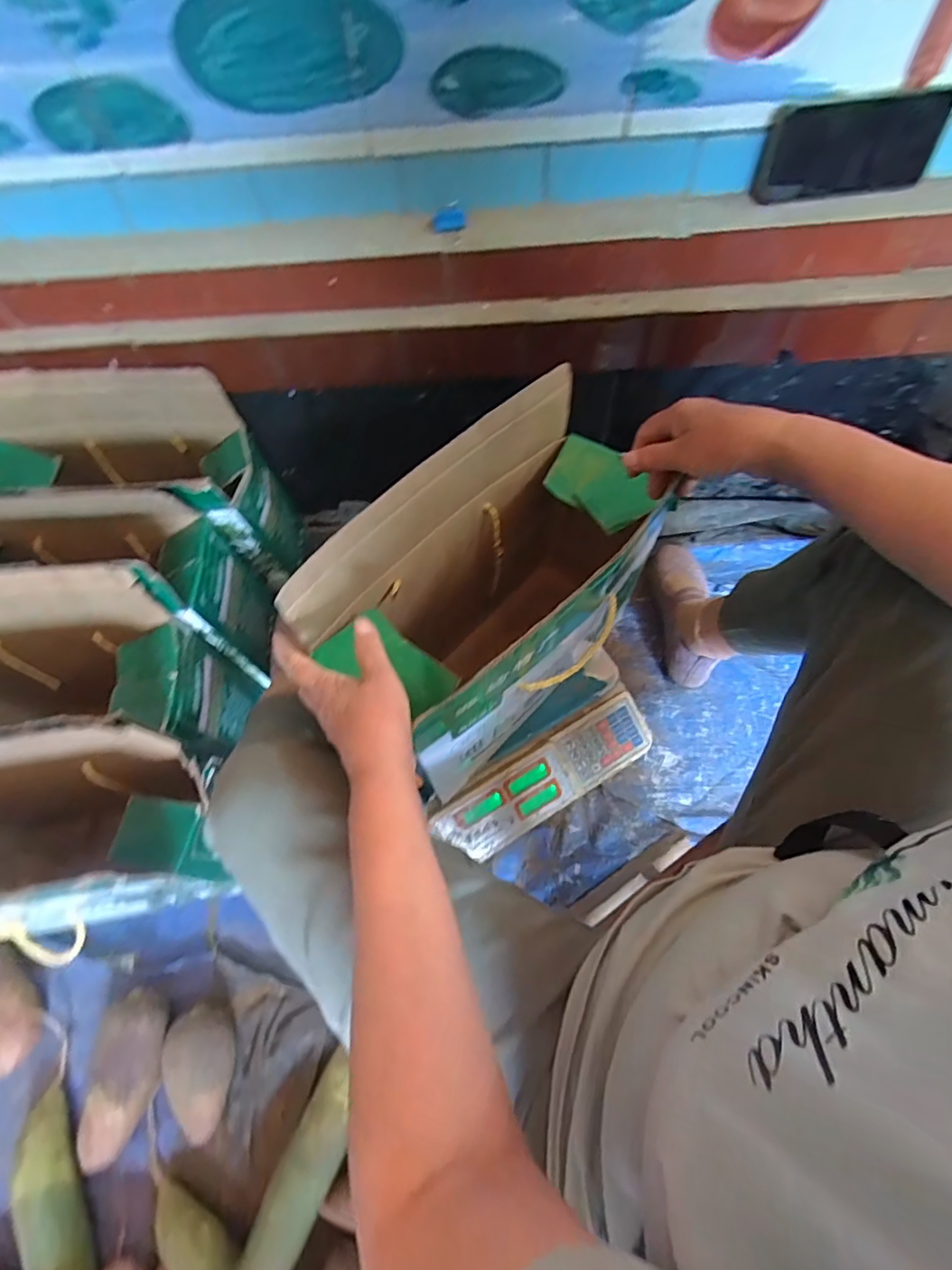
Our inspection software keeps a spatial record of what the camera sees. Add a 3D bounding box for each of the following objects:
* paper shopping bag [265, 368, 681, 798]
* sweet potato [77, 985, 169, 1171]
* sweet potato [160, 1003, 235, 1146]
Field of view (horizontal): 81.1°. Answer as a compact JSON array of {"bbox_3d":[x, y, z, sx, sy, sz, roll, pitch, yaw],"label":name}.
[{"bbox_3d":[0.039,-0.024,0.597,0.191,0.354,0.353,40,72,19],"label":"paper shopping bag"},{"bbox_3d":[-0.401,0.506,0.636,0.073,0.061,0.163,7,65,6],"label":"sweet potato"},{"bbox_3d":[-0.314,0.499,0.634,0.069,0.062,0.129,-14,64,-3],"label":"sweet potato"}]

